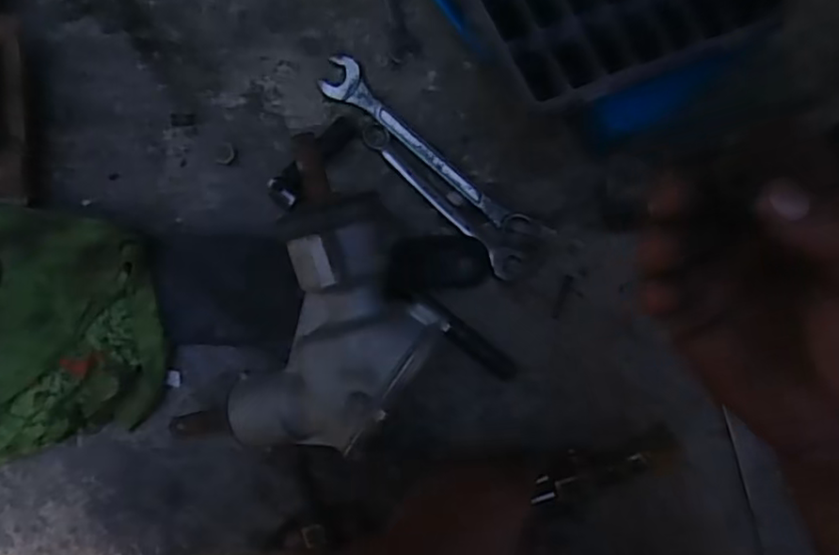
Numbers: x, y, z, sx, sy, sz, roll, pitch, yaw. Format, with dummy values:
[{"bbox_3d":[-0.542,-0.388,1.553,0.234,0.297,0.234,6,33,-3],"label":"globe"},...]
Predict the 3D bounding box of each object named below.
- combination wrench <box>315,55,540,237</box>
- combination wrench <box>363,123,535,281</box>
[{"bbox_3d":[0.004,-0.095,0.499,0.200,0.014,0.033,43,85,0],"label":"combination wrench"},{"bbox_3d":[0.017,-0.059,0.494,0.160,0.008,0.033,39,85,0],"label":"combination wrench"}]

